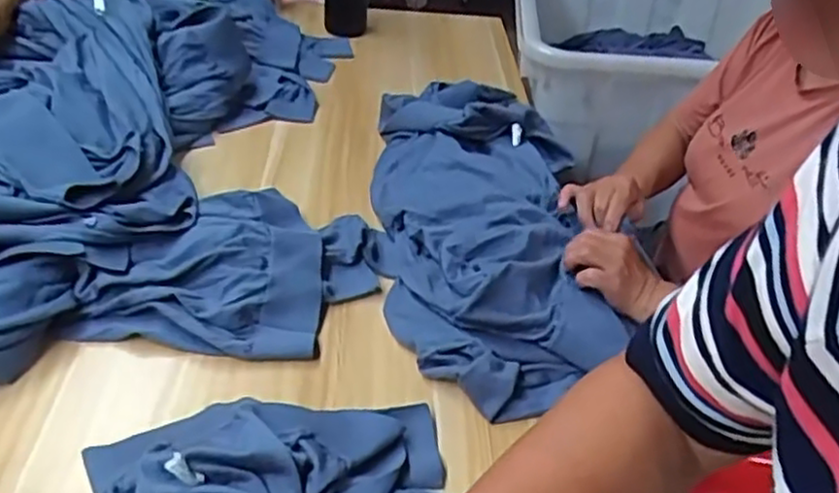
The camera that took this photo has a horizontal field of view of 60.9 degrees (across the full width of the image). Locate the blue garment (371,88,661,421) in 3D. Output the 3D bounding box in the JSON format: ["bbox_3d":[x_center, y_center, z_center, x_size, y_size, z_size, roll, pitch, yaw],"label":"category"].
[{"bbox_3d":[0.085,-0.058,0.917,0.302,0.072,0.624,-1,39,-11],"label":"blue garment"}]

